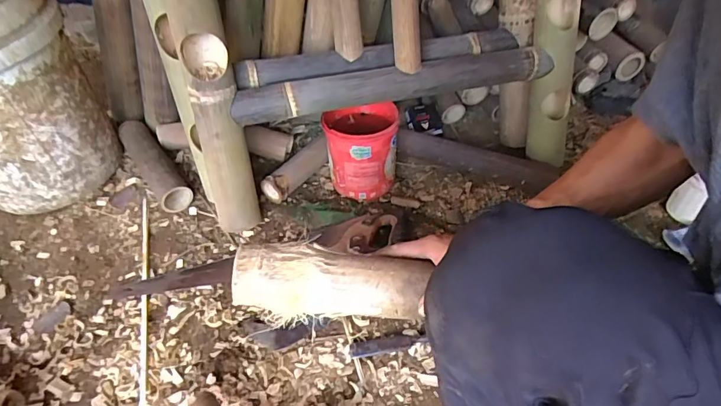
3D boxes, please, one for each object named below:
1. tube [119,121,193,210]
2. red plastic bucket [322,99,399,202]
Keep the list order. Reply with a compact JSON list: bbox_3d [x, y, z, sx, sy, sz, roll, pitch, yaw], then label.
[{"bbox_3d":[-0.421,-0.078,0.924,0.066,0.067,0.242,-29,54,-25],"label":"tube"},{"bbox_3d":[0.005,-0.105,0.889,0.145,0.159,0.132,-9,48,-9],"label":"red plastic bucket"}]

